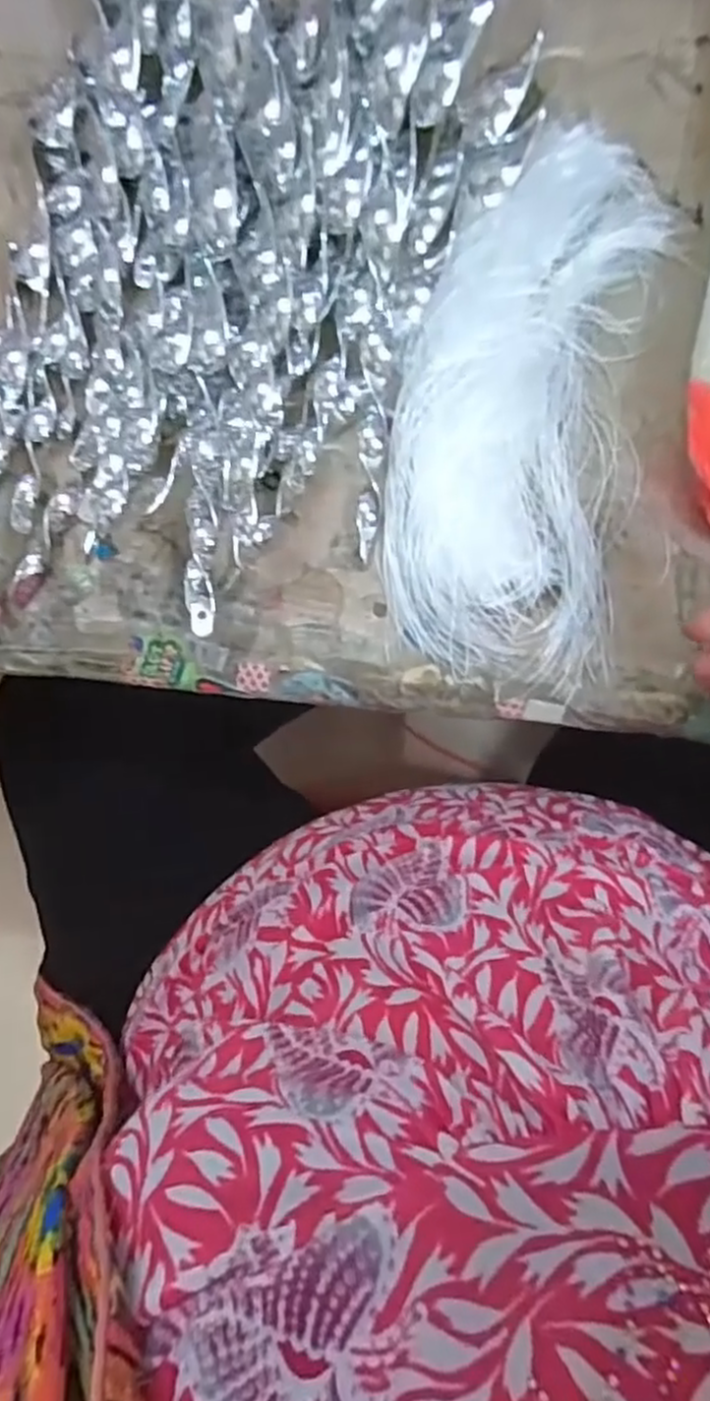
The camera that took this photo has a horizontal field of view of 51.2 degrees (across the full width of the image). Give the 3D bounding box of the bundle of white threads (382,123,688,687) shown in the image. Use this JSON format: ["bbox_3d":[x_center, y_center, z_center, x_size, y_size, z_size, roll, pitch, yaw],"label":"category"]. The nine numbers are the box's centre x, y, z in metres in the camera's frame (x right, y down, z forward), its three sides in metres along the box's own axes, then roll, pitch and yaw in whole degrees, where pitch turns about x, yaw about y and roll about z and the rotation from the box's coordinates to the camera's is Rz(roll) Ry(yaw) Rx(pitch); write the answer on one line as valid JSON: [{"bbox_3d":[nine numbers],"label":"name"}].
[{"bbox_3d":[0.080,-0.143,0.351,0.114,0.016,0.253,12,86,3],"label":"bundle of white threads"}]

